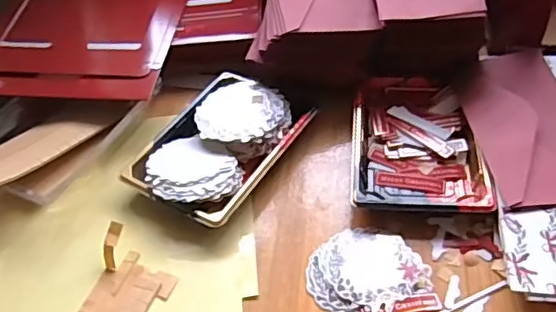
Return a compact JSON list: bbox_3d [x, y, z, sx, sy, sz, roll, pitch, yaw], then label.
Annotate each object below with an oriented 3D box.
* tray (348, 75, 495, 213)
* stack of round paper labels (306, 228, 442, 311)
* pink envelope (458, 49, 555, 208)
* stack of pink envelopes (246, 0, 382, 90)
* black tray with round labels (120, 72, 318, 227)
[{"bbox_3d":[0.124,-0.016,0.516,0.109,0.020,0.157,2,48,9],"label":"tray"},{"bbox_3d":[0.070,0.092,0.438,0.084,0.005,0.091,-27,50,-17],"label":"stack of round paper labels"},{"bbox_3d":[0.213,-0.031,0.496,0.088,0.013,0.173,-4,48,0],"label":"pink envelope"},{"bbox_3d":[0.033,-0.157,0.593,0.119,0.053,0.219,-4,47,3],"label":"stack of pink envelopes"},{"bbox_3d":[-0.050,-0.011,0.526,0.108,0.031,0.158,21,53,24],"label":"black tray with round labels"}]

